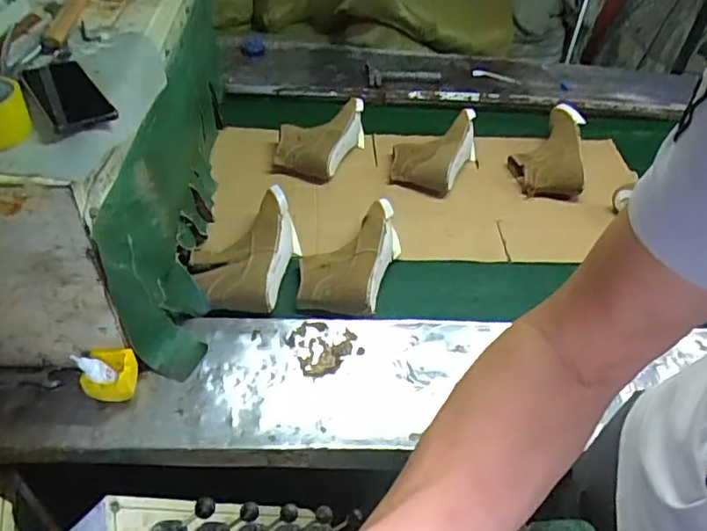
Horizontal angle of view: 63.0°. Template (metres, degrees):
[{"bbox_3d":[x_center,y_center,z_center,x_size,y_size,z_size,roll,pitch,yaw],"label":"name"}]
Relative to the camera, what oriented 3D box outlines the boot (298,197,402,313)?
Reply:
[{"bbox_3d":[-0.011,-0.022,1.074,0.161,0.095,0.244,18,45,11],"label":"boot"}]

